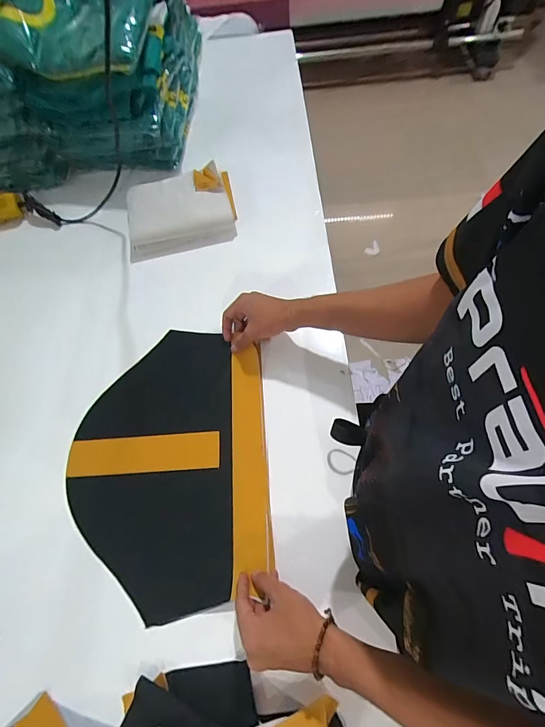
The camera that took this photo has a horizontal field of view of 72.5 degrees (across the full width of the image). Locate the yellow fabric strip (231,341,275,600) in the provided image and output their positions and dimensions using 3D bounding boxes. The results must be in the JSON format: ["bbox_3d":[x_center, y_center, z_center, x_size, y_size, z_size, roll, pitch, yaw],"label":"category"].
[{"bbox_3d":[-0.034,0.127,0.552,0.052,0.024,0.331,-4,62,1],"label":"yellow fabric strip"}]

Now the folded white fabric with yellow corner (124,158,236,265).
[{"bbox_3d":[-0.189,-0.310,0.762,0.219,0.059,0.163,-12,63,-3],"label":"folded white fabric with yellow corner"}]

